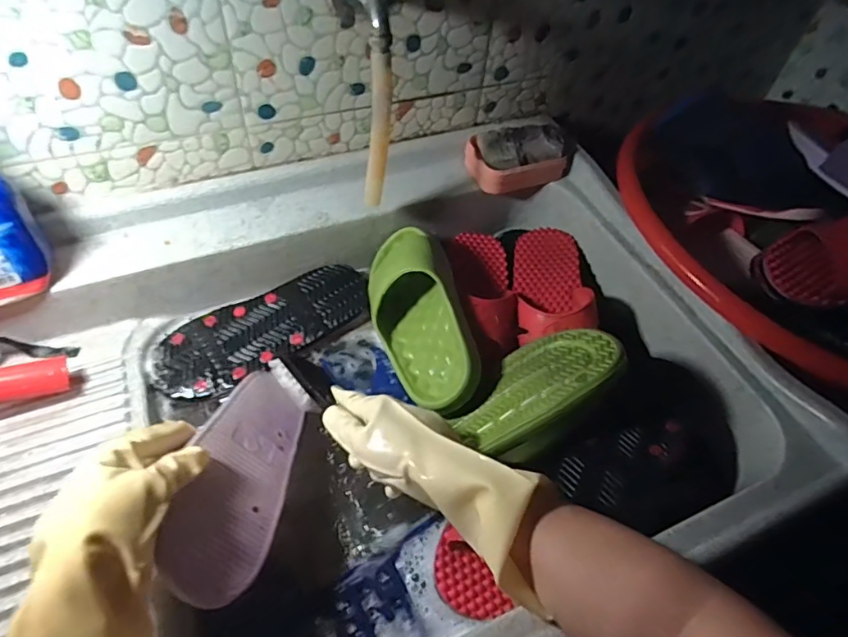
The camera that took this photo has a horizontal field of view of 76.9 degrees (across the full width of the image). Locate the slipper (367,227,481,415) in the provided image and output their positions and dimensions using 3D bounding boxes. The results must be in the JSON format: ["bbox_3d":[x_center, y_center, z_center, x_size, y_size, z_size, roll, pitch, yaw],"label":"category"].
[{"bbox_3d":[-0.008,-0.014,0.593,0.095,0.080,0.245,-8,53,-11],"label":"slipper"}]

